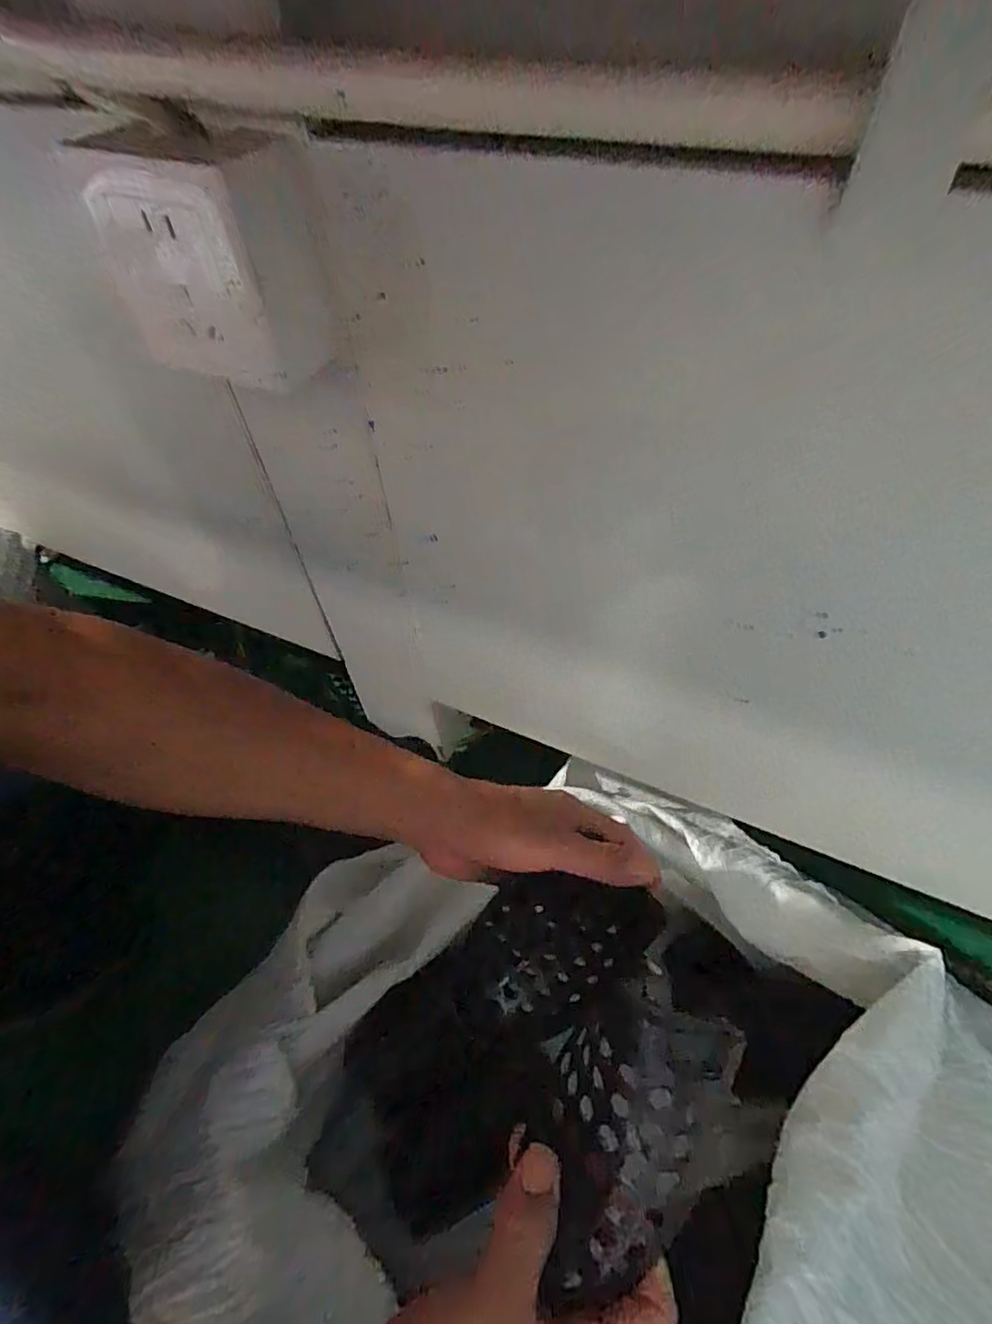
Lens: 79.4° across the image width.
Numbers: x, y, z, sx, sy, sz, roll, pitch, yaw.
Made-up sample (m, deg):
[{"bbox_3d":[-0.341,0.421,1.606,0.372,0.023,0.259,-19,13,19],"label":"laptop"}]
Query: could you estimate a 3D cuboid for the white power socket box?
[{"bbox_3d":[-0.125,-0.179,0.270,0.088,0.092,0.049,14,55,12],"label":"white power socket box"}]

